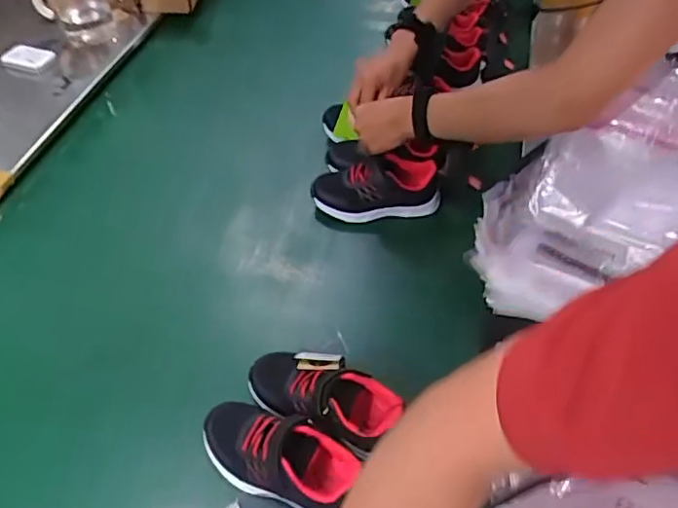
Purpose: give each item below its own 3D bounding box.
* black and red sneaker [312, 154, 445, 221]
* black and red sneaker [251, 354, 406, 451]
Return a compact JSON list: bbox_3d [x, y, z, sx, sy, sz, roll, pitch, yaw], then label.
[{"bbox_3d":[0.059,-0.106,0.931,0.208,0.080,0.073,-3,49,-1],"label":"black and red sneaker"},{"bbox_3d":[-0.019,0.161,0.653,0.182,0.069,0.069,18,52,17],"label":"black and red sneaker"}]

